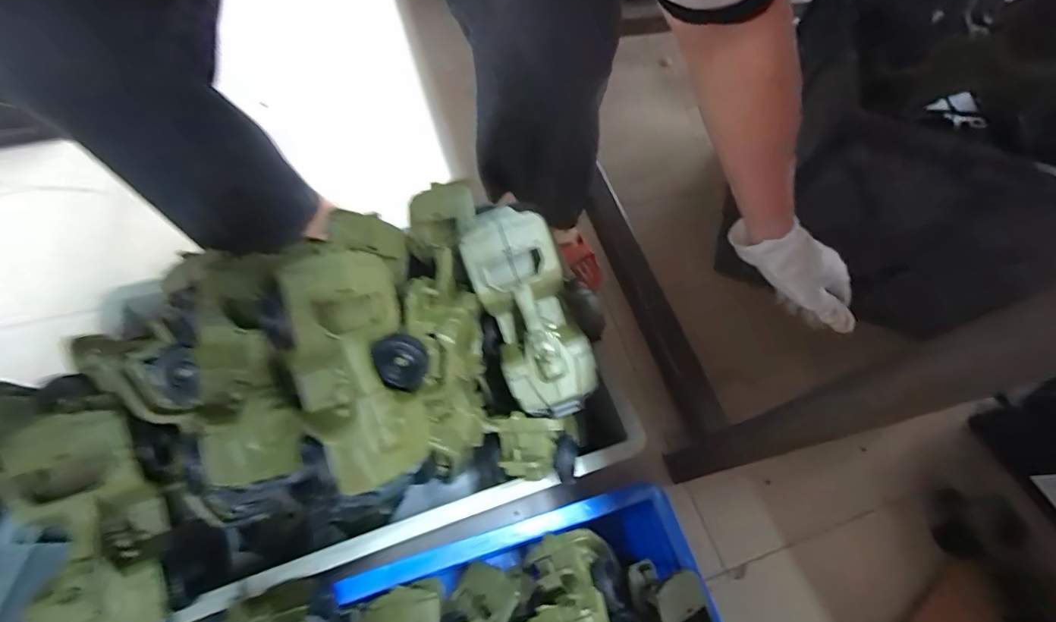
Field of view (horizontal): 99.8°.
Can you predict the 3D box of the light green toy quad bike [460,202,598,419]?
[{"bbox_3d":[-0.002,0.000,0.411,0.077,0.060,0.194,-20,90,-13],"label":"light green toy quad bike"}]

